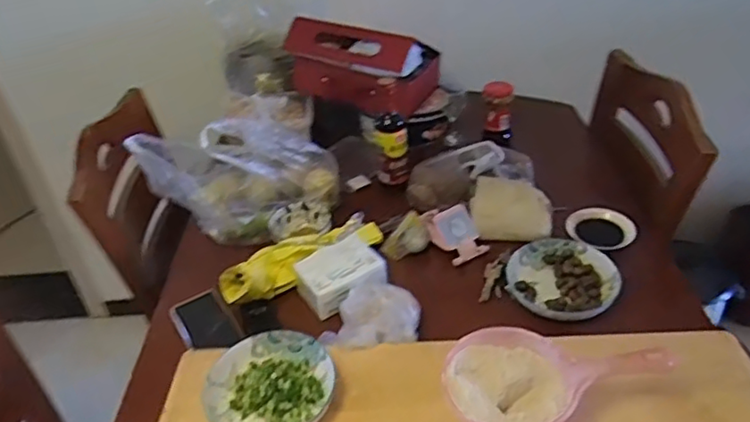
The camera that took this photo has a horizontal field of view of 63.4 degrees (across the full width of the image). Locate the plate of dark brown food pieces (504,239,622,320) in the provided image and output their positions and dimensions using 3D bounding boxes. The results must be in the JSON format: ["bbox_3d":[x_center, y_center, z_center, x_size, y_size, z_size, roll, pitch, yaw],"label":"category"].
[{"bbox_3d":[0.304,0.108,0.993,0.161,0.031,0.169,-3,36,2],"label":"plate of dark brown food pieces"}]

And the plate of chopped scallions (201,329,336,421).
[{"bbox_3d":[-0.142,0.235,0.822,0.159,0.037,0.161,-3,36,2],"label":"plate of chopped scallions"}]

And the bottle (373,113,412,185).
[{"bbox_3d":[0.038,-0.113,1.213,0.068,0.150,0.065,-5,36,0],"label":"bottle"}]

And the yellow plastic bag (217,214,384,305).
[{"bbox_3d":[-0.125,0.081,1.064,0.289,0.068,0.083,-24,40,-24],"label":"yellow plastic bag"}]

